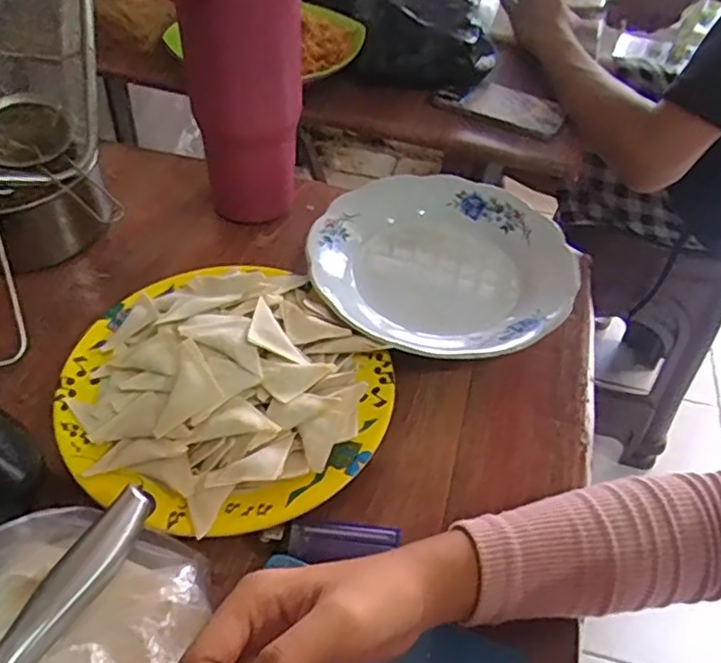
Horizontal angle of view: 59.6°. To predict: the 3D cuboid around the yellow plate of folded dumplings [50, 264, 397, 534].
[{"bbox_3d":[-0.093,0.028,0.414,0.196,0.034,0.210,3,49,-3],"label":"yellow plate of folded dumplings"}]

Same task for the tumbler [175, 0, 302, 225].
[{"bbox_3d":[-0.094,-0.197,0.485,0.099,0.231,0.090,-6,50,-10],"label":"tumbler"}]

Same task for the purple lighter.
[{"bbox_3d":[-0.016,0.121,0.363,0.077,0.008,0.020,3,49,-2],"label":"purple lighter"}]

